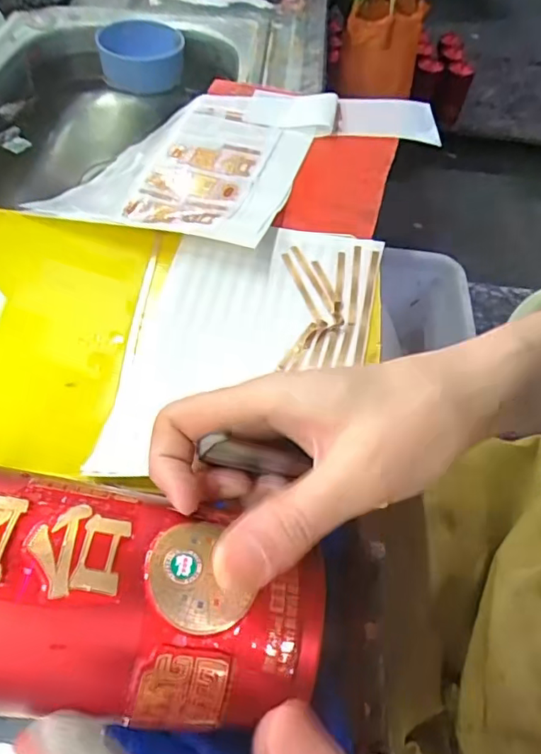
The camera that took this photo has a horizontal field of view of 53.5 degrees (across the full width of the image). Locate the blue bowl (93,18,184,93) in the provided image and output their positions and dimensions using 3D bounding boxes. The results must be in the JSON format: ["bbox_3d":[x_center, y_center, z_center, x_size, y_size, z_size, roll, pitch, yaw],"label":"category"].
[{"bbox_3d":[-0.168,-0.428,0.714,0.109,0.056,0.096,-6,55,-9],"label":"blue bowl"}]

